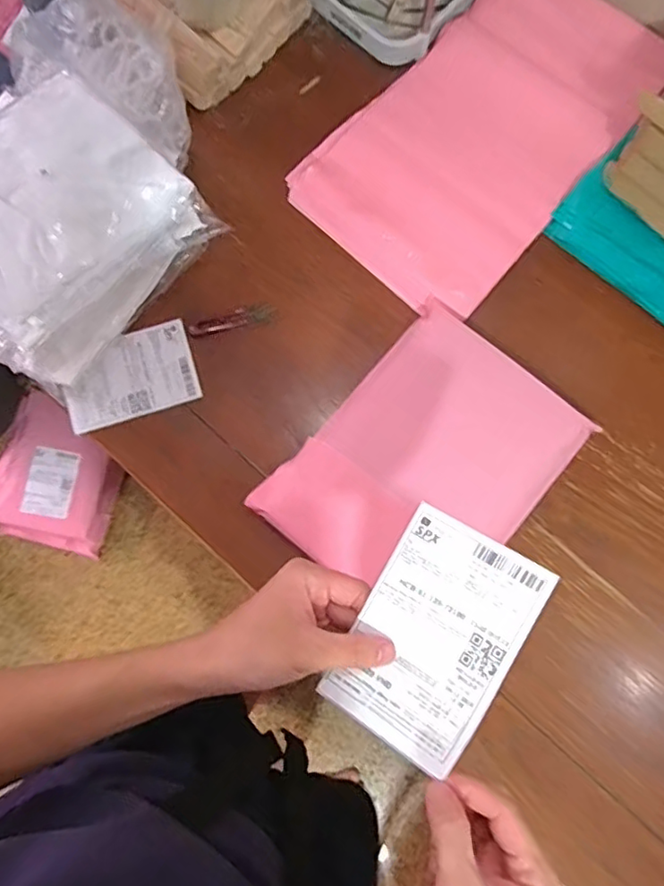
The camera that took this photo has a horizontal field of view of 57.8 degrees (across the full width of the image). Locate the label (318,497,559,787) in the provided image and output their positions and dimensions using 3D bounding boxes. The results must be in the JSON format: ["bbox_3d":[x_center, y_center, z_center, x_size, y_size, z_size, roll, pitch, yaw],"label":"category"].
[{"bbox_3d":[0.069,0.130,0.405,0.100,0.027,0.148,29,81,6],"label":"label"}]

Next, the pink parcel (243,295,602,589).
[{"bbox_3d":[0.100,0.025,0.654,0.228,0.054,0.303,41,83,7],"label":"pink parcel"}]

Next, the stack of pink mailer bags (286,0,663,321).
[{"bbox_3d":[0.194,-0.389,0.749,0.270,0.028,0.466,43,82,8],"label":"stack of pink mailer bags"}]

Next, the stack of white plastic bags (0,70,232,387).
[{"bbox_3d":[-0.321,-0.232,0.669,0.244,0.127,0.306,39,81,8],"label":"stack of white plastic bags"}]

